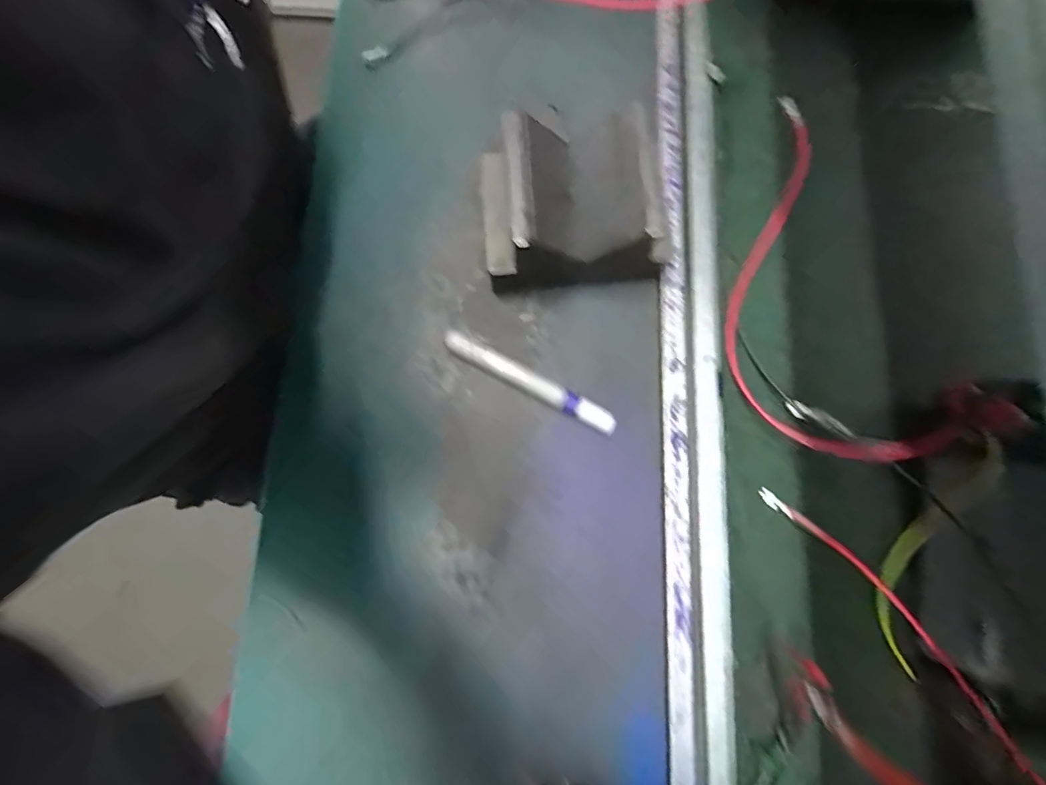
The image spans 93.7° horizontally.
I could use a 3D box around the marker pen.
[{"bbox_3d":[0.004,-0.008,0.380,0.145,0.014,0.016,28,80,6],"label":"marker pen"}]

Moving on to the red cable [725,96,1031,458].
[{"bbox_3d":[0.208,-0.073,0.352,0.120,0.078,0.252,-16,78,-2],"label":"red cable"}]

